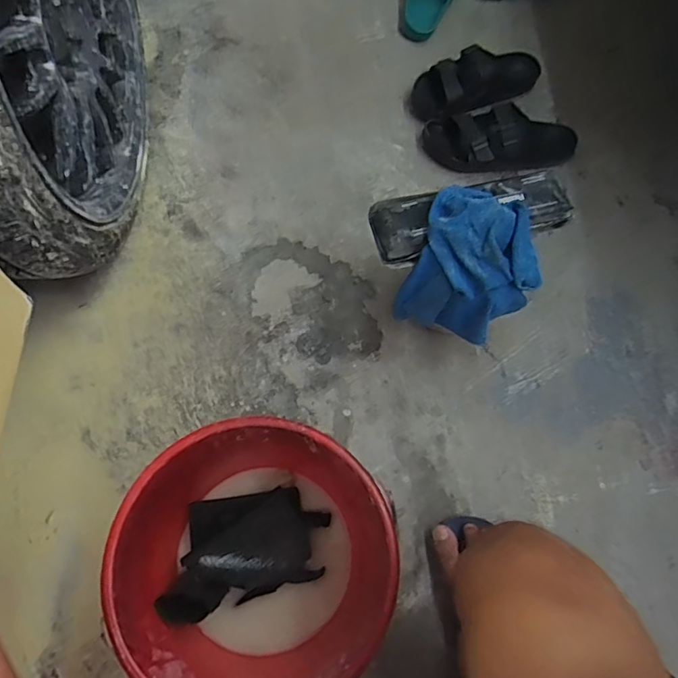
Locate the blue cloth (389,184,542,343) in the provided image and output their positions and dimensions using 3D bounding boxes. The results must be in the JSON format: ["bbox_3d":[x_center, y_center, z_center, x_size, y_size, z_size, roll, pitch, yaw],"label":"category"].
[{"bbox_3d":[0.188,-0.099,0.691,0.166,0.161,0.155,25,67,6],"label":"blue cloth"}]

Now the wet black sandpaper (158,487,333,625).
[{"bbox_3d":[-0.103,0.241,0.594,0.193,0.088,0.121,-11,69,-9],"label":"wet black sandpaper"}]

